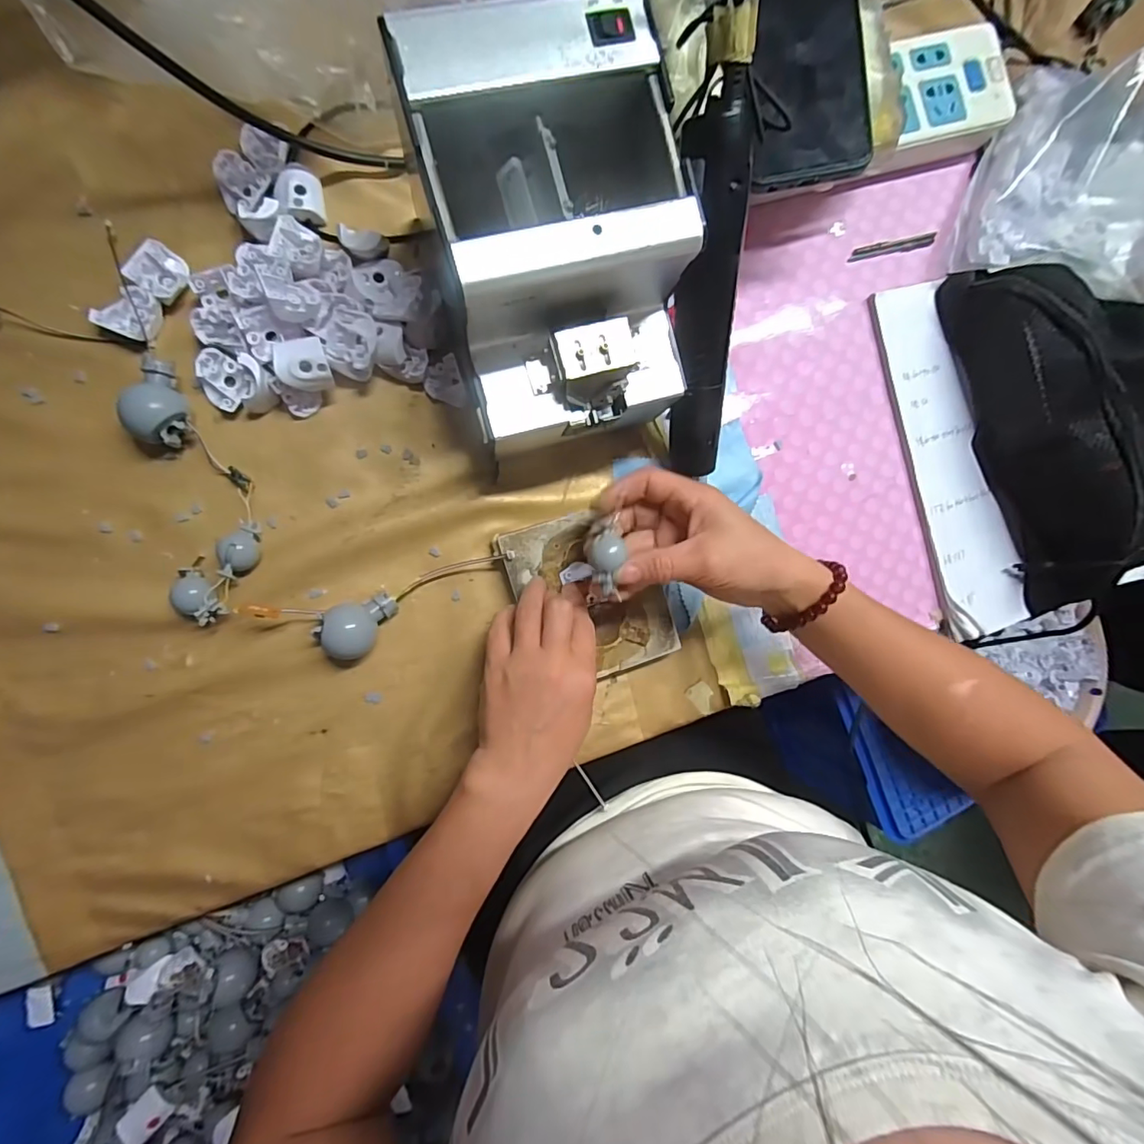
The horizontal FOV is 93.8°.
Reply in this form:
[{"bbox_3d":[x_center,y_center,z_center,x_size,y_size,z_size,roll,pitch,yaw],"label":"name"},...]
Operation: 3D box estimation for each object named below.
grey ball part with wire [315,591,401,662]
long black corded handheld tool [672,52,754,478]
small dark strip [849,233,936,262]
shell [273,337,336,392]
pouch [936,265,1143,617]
[{"bbox_3d":[-0.143,0.037,0.365,0.051,0.029,0.036,-23,93,-8],"label":"grey ball part with wire"},{"bbox_3d":[0.082,-0.164,0.329,0.036,0.018,0.209,-7,122,-8],"label":"long black corded handheld tool"},{"bbox_3d":[0.262,-0.264,0.435,0.078,0.005,0.010,-17,92,-8],"label":"small dark strip"},{"bbox_3d":[-0.168,-0.129,0.334,0.030,0.018,0.028,-11,91,-8],"label":"shell"},{"bbox_3d":[0.405,-0.117,0.413,0.136,0.076,0.276,-17,92,-8],"label":"pouch"}]

